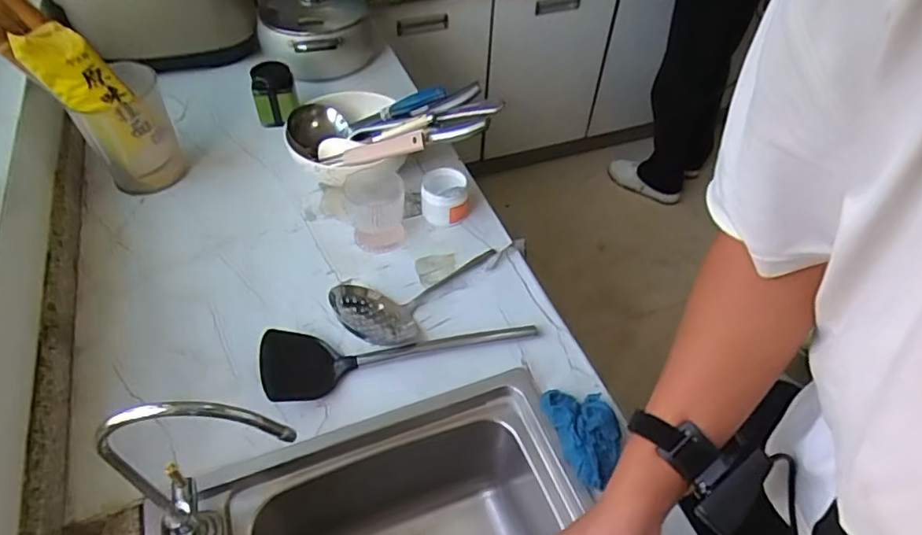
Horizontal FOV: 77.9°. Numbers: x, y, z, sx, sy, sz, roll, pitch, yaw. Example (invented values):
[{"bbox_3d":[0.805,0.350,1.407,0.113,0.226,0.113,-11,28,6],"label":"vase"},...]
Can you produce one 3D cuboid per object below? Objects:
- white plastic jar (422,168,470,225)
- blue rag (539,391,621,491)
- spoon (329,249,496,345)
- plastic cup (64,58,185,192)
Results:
[{"bbox_3d":[-0.024,-0.108,0.853,0.068,0.065,0.065,0,49,0],"label":"white plastic jar"},{"bbox_3d":[0.134,0.181,0.621,0.062,0.051,0.107,-10,50,-9],"label":"blue rag"},{"bbox_3d":[-0.051,0.036,0.753,0.242,0.044,0.108,-21,51,-34],"label":"spoon"},{"bbox_3d":[-0.519,-0.222,0.890,0.126,0.140,0.122,0,49,0],"label":"plastic cup"}]

